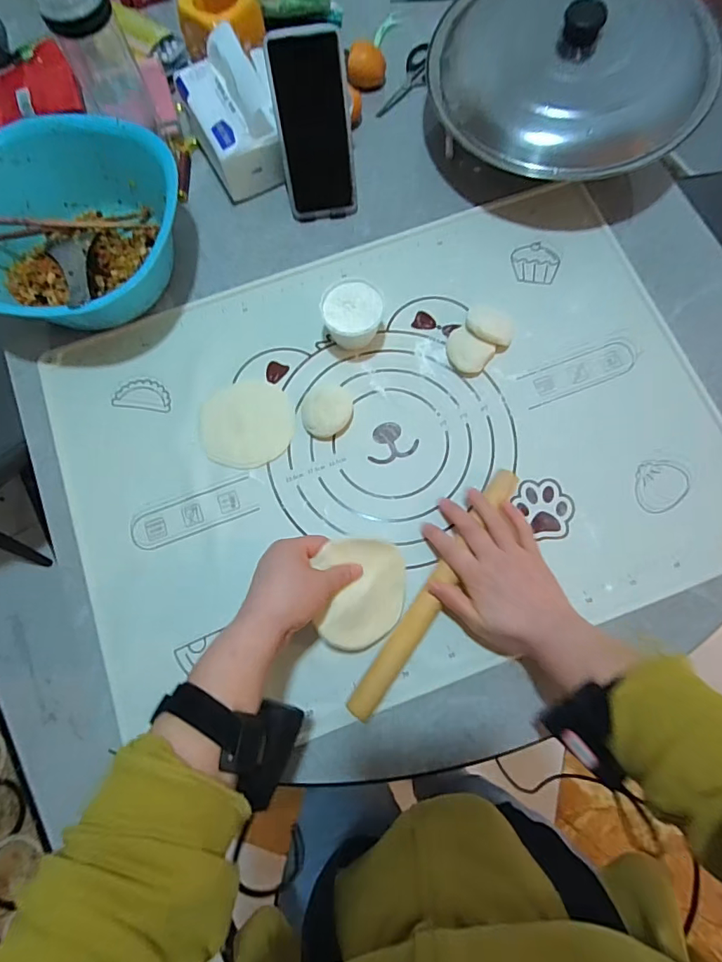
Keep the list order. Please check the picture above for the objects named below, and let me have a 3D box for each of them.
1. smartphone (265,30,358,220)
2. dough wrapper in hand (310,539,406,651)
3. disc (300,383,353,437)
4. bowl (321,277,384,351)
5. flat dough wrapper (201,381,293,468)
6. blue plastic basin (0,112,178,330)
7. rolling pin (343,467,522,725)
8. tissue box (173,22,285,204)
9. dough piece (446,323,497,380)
[{"bbox_3d":[-0.051,-0.395,0.548,0.080,0.174,0.018,-7,44,0],"label":"smartphone"},{"bbox_3d":[0.003,0.107,0.460,0.091,0.006,0.101,2,88,-28],"label":"dough wrapper in hand"},{"bbox_3d":[-0.037,-0.079,0.526,0.054,0.024,0.056,0,75,1],"label":"disc"},{"bbox_3d":[-0.009,-0.181,0.538,0.062,0.050,0.068,0,75,1],"label":"bowl"},{"bbox_3d":[-0.126,-0.063,0.535,0.100,0.005,0.096,0,78,0],"label":"flat dough wrapper"},{"bbox_3d":[-0.317,-0.270,0.542,0.238,0.095,0.220,0,75,1],"label":"blue plastic basin"},{"bbox_3d":[0.076,0.105,0.479,0.030,0.020,0.284,34,80,9],"label":"rolling pin"},{"bbox_3d":[-0.153,-0.432,0.573,0.095,0.122,0.138,-23,76,-5],"label":"tissue box"},{"bbox_3d":[0.119,-0.144,0.543,0.052,0.018,0.046,33,78,9],"label":"dough piece"}]

